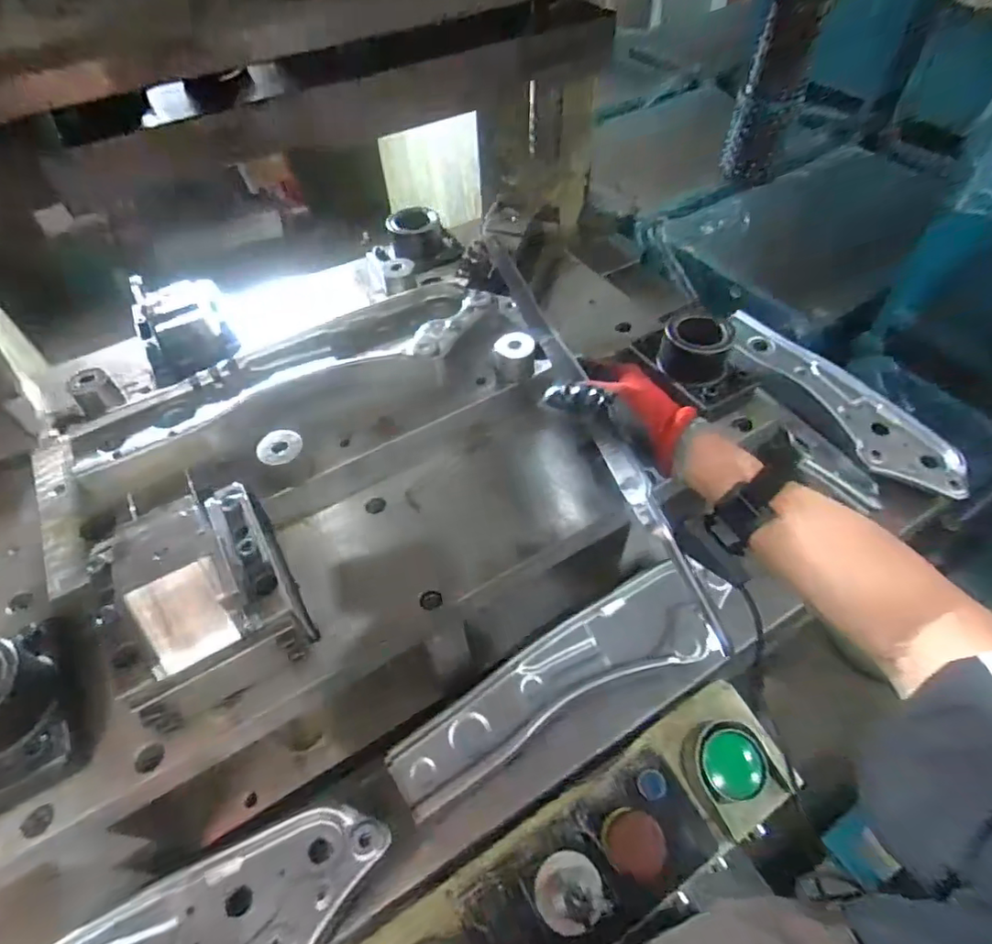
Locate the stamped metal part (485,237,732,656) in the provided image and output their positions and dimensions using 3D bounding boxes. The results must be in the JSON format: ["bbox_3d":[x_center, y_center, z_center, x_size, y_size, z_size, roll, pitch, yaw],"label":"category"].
[{"bbox_3d":[0.083,-0.054,0.504,0.032,0.054,0.441,-20,65,-12],"label":"stamped metal part"}]

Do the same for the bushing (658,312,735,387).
[{"bbox_3d":[0.218,-0.132,0.615,0.073,0.057,0.054,14,54,14],"label":"bushing"}]

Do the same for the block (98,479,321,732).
[{"bbox_3d":[-0.237,0.095,0.456,0.131,0.097,0.162,-23,54,-14],"label":"block"}]

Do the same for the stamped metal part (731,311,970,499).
[{"bbox_3d":[0.520,-0.116,0.887,0.110,0.062,0.439,-26,55,-16],"label":"stamped metal part"}]

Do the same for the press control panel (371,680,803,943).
[{"bbox_3d":[0.096,0.414,0.591,0.495,0.084,0.145,-26,55,-16],"label":"press control panel"}]

